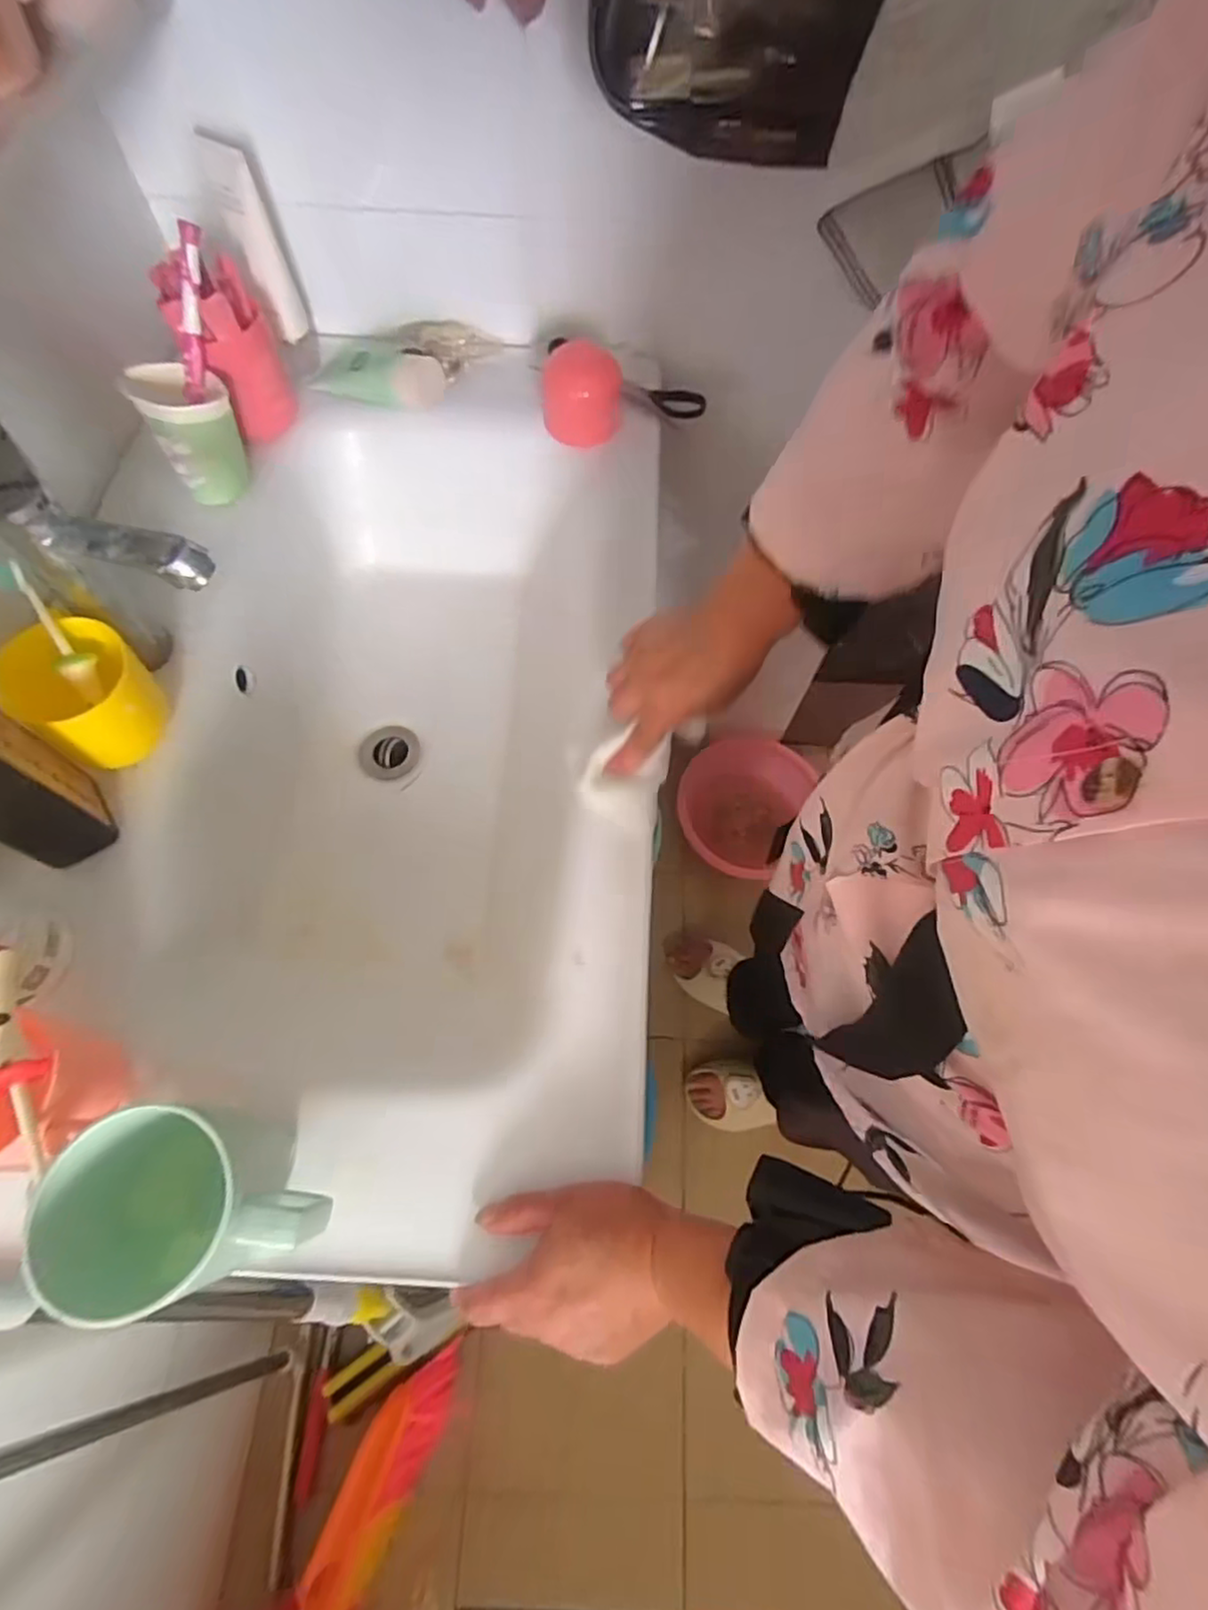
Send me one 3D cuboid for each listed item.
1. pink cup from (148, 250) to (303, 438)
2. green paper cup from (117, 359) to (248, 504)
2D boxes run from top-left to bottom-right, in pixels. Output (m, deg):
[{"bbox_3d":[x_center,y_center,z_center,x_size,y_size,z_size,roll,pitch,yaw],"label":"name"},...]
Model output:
[{"bbox_3d":[-0.320,-0.393,0.566,0.072,0.118,0.074,-25,68,-12],"label":"pink cup"},{"bbox_3d":[-0.347,-0.320,0.561,0.069,0.084,0.072,-31,70,-14],"label":"green paper cup"}]

